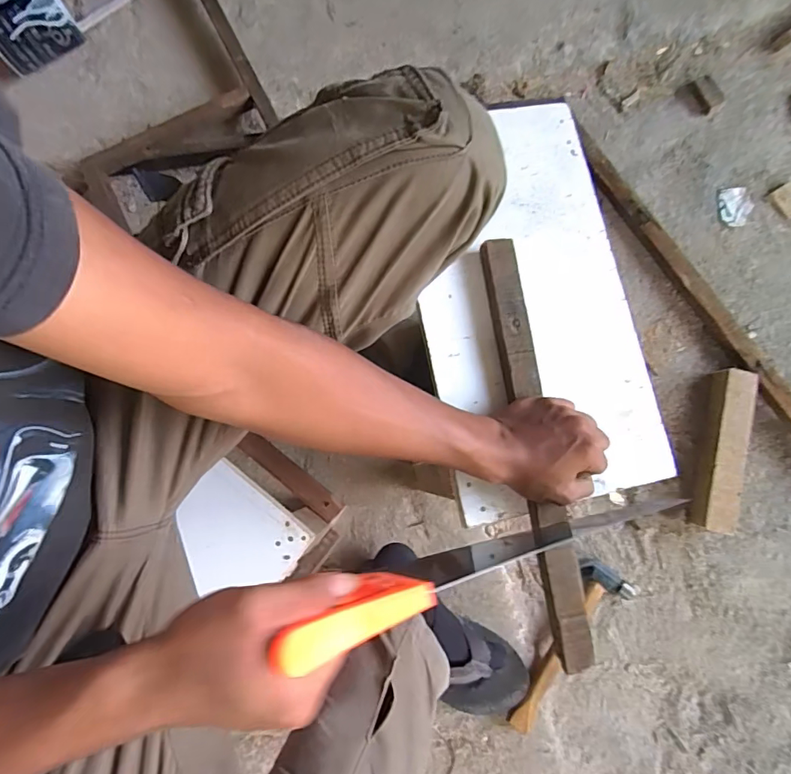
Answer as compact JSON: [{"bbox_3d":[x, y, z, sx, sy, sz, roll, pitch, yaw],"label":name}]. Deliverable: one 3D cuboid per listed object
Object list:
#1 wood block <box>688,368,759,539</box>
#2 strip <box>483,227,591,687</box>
[{"bbox_3d":[0.480,0.093,0.691,0.052,0.045,0.236,14,79,4],"label":"wood block"},{"bbox_3d":[0.131,0.052,0.445,0.034,0.014,0.397,-9,82,-1],"label":"strip"}]

